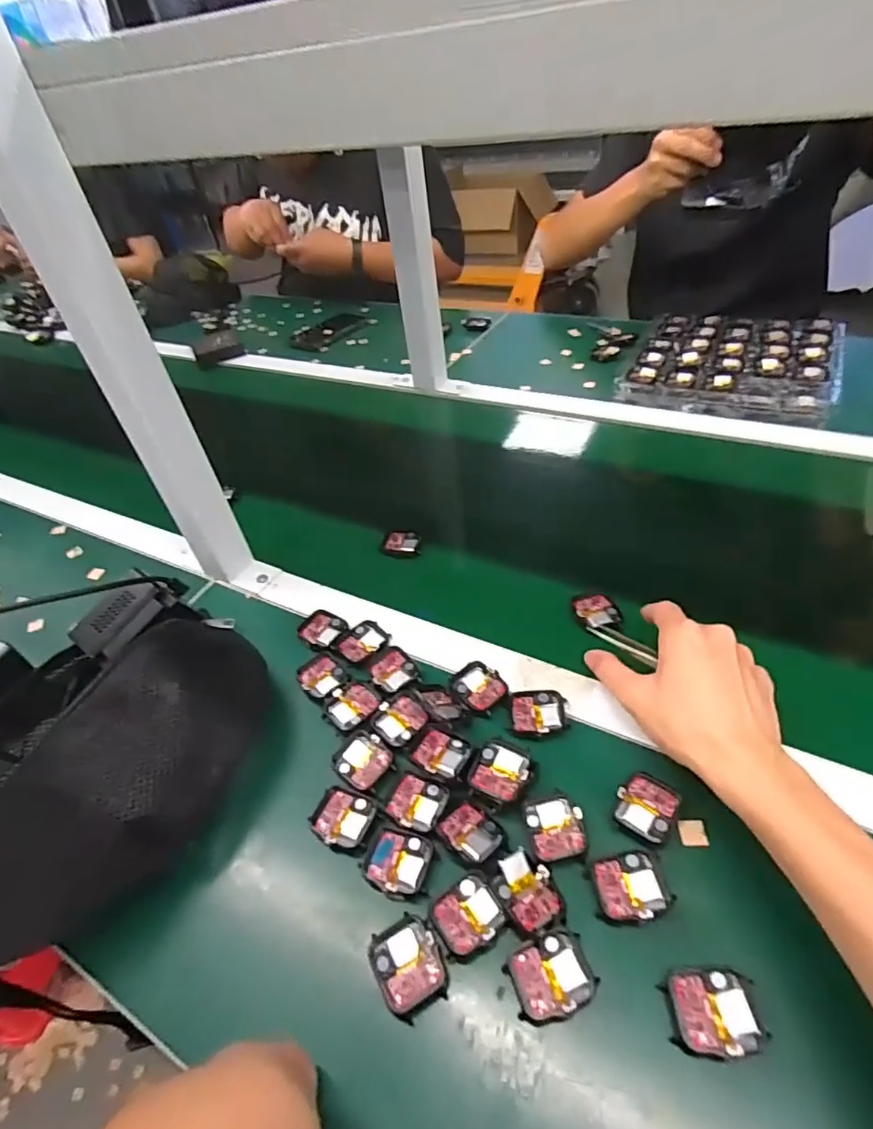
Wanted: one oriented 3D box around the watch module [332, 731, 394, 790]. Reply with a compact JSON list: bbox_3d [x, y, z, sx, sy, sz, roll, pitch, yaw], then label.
[{"bbox_3d":[-0.057,0.148,0.435,0.042,0.004,0.039,24,52,31],"label":"watch module"}]

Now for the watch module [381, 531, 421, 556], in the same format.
[{"bbox_3d":[-0.036,-0.023,0.620,0.039,0.010,0.036,-1,43,9],"label":"watch module"}]

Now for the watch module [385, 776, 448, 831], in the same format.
[{"bbox_3d":[-0.014,0.169,0.406,0.039,0.004,0.035,12,47,22],"label":"watch module"}]

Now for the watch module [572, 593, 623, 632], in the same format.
[{"bbox_3d":[0.146,0.042,0.517,0.040,0.007,0.042,-6,43,2],"label":"watch module"}]

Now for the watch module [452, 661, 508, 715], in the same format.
[{"bbox_3d":[0.034,0.099,0.468,0.037,0.006,0.044,-37,49,-26],"label":"watch module"}]

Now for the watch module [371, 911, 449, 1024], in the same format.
[{"bbox_3d":[-0.016,0.239,0.341,0.039,0.008,0.046,-26,45,-17],"label":"watch module"}]

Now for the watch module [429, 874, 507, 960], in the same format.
[{"bbox_3d":[0.018,0.215,0.353,0.041,0.006,0.038,-34,48,-24],"label":"watch module"}]

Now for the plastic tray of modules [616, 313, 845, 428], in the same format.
[{"bbox_3d":[0.418,-0.290,0.807,0.252,0.031,0.270,16,49,25],"label":"plastic tray of modules"}]

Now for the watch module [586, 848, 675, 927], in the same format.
[{"bbox_3d":[0.119,0.198,0.352,0.044,0.006,0.039,-9,43,1],"label":"watch module"}]

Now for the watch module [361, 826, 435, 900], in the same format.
[{"bbox_3d":[-0.027,0.196,0.378,0.044,0.007,0.040,7,45,17],"label":"watch module"}]

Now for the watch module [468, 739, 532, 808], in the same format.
[{"bbox_3d":[0.046,0.150,0.409,0.039,0.013,0.042,13,47,22],"label":"watch module"}]

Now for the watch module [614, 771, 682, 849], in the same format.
[{"bbox_3d":[0.142,0.164,0.386,0.036,0.004,0.044,20,50,28],"label":"watch module"}]

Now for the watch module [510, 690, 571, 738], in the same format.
[{"bbox_3d":[0.080,0.116,0.448,0.044,0.007,0.039,-1,43,9],"label":"watch module"}]

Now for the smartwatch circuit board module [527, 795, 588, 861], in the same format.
[{"bbox_3d":[0.080,0.174,0.382,0.036,0.005,0.041,-11,43,-1],"label":"smartwatch circuit board module"}]

